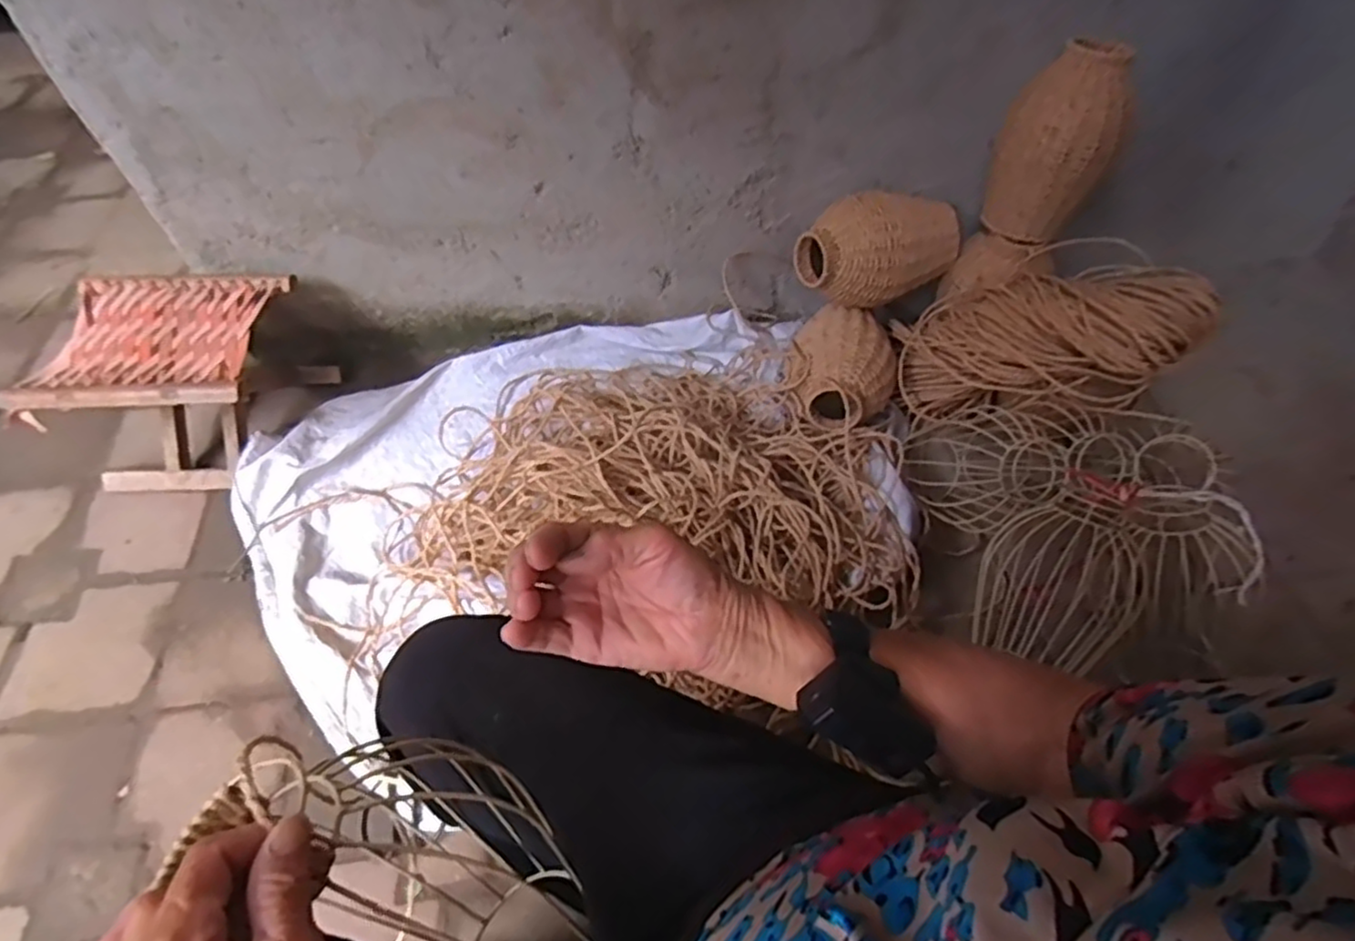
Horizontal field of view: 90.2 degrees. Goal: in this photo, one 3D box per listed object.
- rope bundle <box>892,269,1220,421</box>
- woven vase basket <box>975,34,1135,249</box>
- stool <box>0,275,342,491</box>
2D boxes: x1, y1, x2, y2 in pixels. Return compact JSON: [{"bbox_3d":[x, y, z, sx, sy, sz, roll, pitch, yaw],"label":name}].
[{"bbox_3d":[0.538,-0.197,1.011,0.406,0.165,0.157,-1,41,52],"label":"rope bundle"},{"bbox_3d":[0.587,-0.502,1.062,0.159,0.263,0.147,24,58,15],"label":"woven vase basket"},{"bbox_3d":[-0.771,-0.138,1.088,0.303,0.233,0.263,-4,55,-2],"label":"stool"}]

